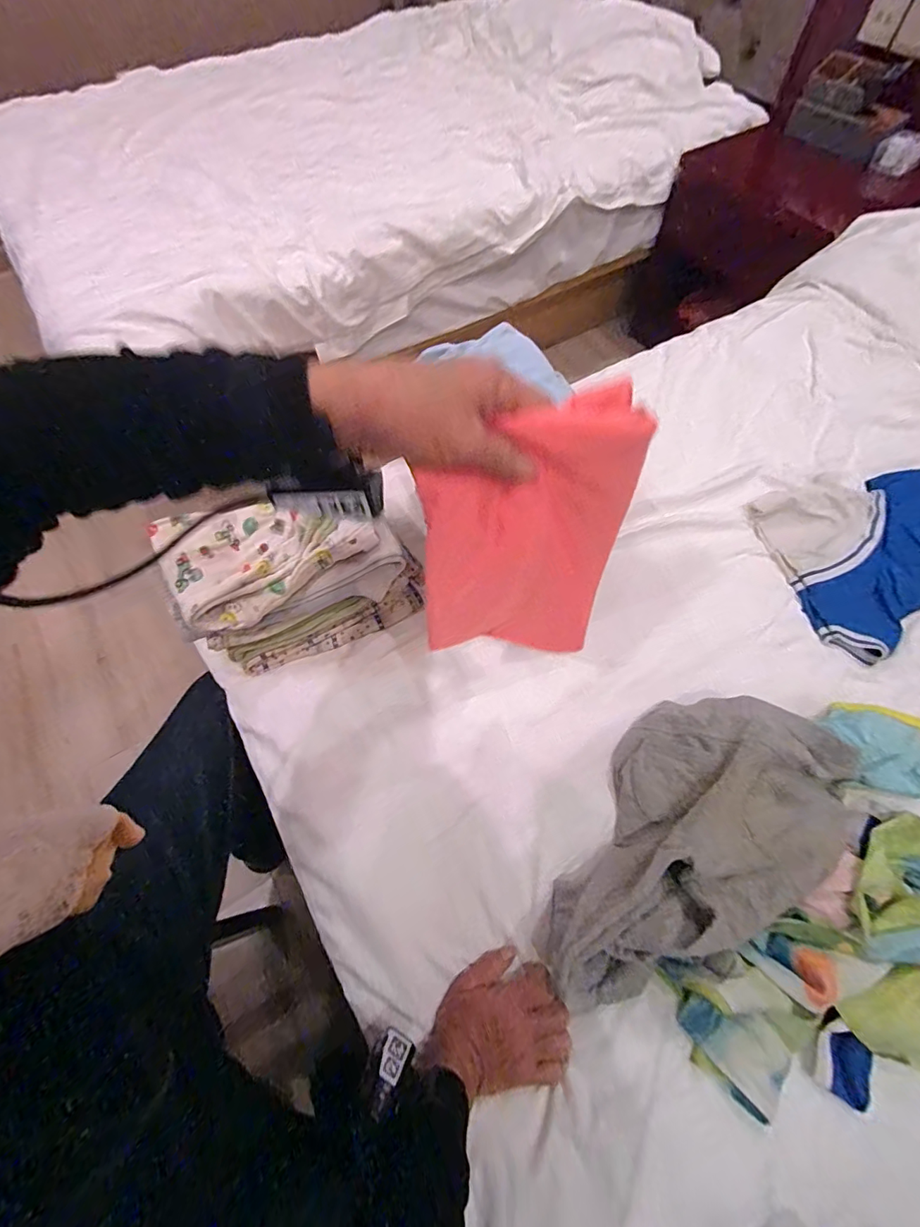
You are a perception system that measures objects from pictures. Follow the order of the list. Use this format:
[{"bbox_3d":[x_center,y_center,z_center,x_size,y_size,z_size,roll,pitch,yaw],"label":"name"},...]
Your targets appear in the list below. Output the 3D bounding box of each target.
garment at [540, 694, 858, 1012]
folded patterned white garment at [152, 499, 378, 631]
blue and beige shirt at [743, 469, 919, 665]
[{"bbox_3d":[0.236,0.235,0.503,0.360,0.078,0.205,-40,68,-18],"label":"garment"},{"bbox_3d":[-0.231,-0.084,0.585,0.227,0.049,0.151,-31,66,-14],"label":"folded patterned white garment"},{"bbox_3d":[0.618,-0.105,0.723,0.329,0.032,0.260,-23,64,-11],"label":"blue and beige shirt"}]

